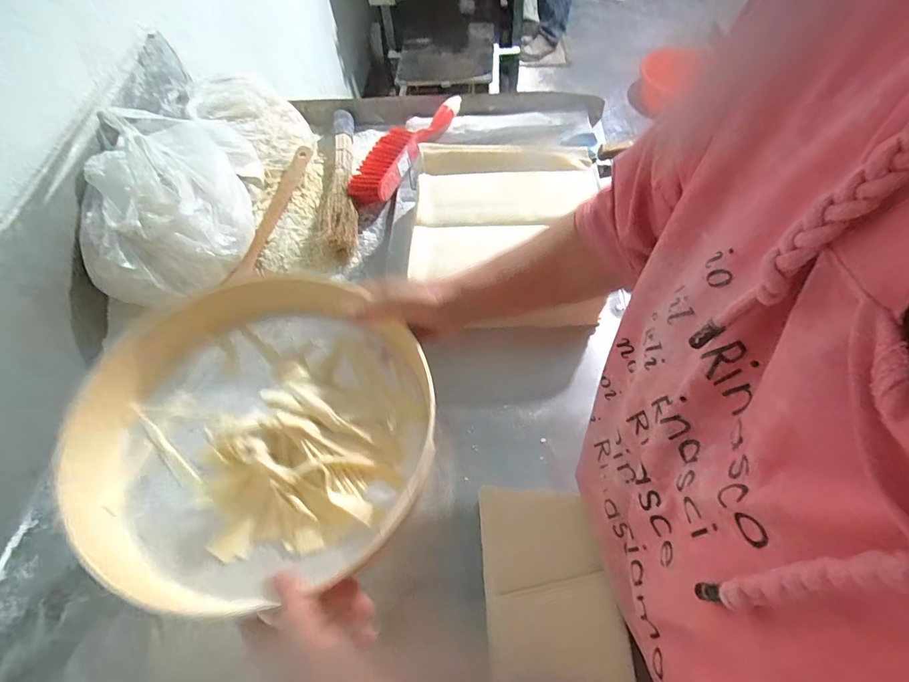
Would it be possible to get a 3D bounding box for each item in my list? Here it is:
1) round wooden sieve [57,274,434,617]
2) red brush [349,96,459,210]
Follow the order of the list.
[{"bbox_3d":[-0.176,0.079,0.411,0.303,0.091,0.266,-16,59,-7],"label":"round wooden sieve"},{"bbox_3d":[-0.090,-0.354,0.806,0.072,0.035,0.308,23,63,16],"label":"red brush"}]

